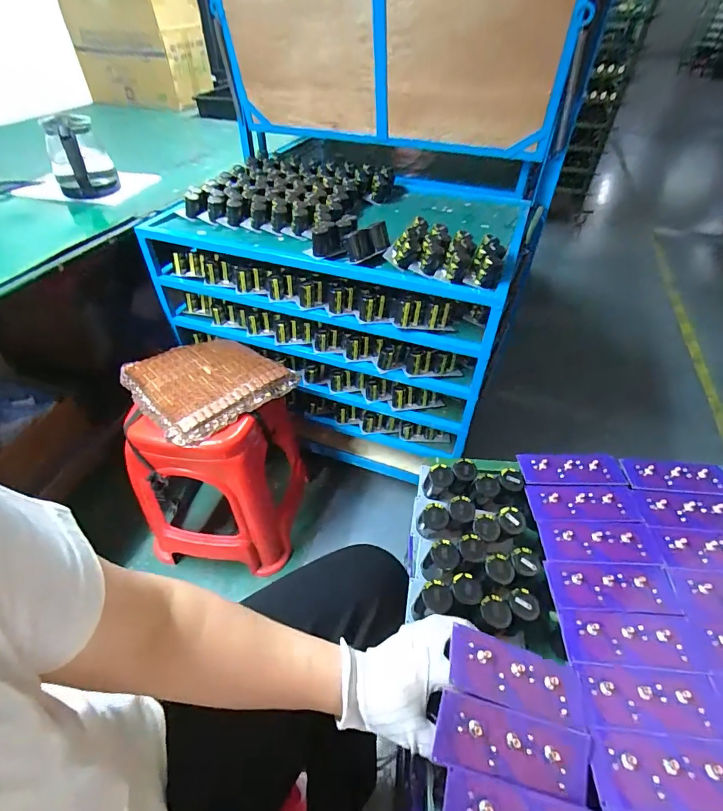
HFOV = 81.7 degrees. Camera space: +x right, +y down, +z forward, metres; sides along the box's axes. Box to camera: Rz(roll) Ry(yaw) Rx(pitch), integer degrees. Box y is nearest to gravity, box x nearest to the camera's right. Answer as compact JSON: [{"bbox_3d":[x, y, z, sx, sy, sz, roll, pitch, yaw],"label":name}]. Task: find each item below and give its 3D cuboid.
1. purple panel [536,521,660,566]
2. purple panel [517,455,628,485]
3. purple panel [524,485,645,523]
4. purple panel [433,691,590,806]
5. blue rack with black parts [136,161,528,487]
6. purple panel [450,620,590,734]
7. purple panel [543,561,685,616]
[{"bbox_3d":[0.288,0.167,0.511,0.133,0.006,0.052,2,45,2],"label":"purple panel"},{"bbox_3d":[0.293,0.090,0.584,0.137,0.005,0.049,0,48,0],"label":"purple panel"},{"bbox_3d":[0.291,0.129,0.549,0.137,0.005,0.054,0,44,0],"label":"purple panel"},{"bbox_3d":[0.132,0.294,0.360,0.135,0.007,0.050,18,59,-3],"label":"purple panel"},{"bbox_3d":[-0.042,-0.290,1.243,0.855,0.632,0.581,15,46,15],"label":"blue rack with black parts"},{"bbox_3d":[0.148,0.255,0.393,0.131,0.007,0.054,22,44,-4],"label":"purple panel"},{"bbox_3d":[0.283,0.204,0.471,0.135,0.004,0.055,2,45,2],"label":"purple panel"}]

